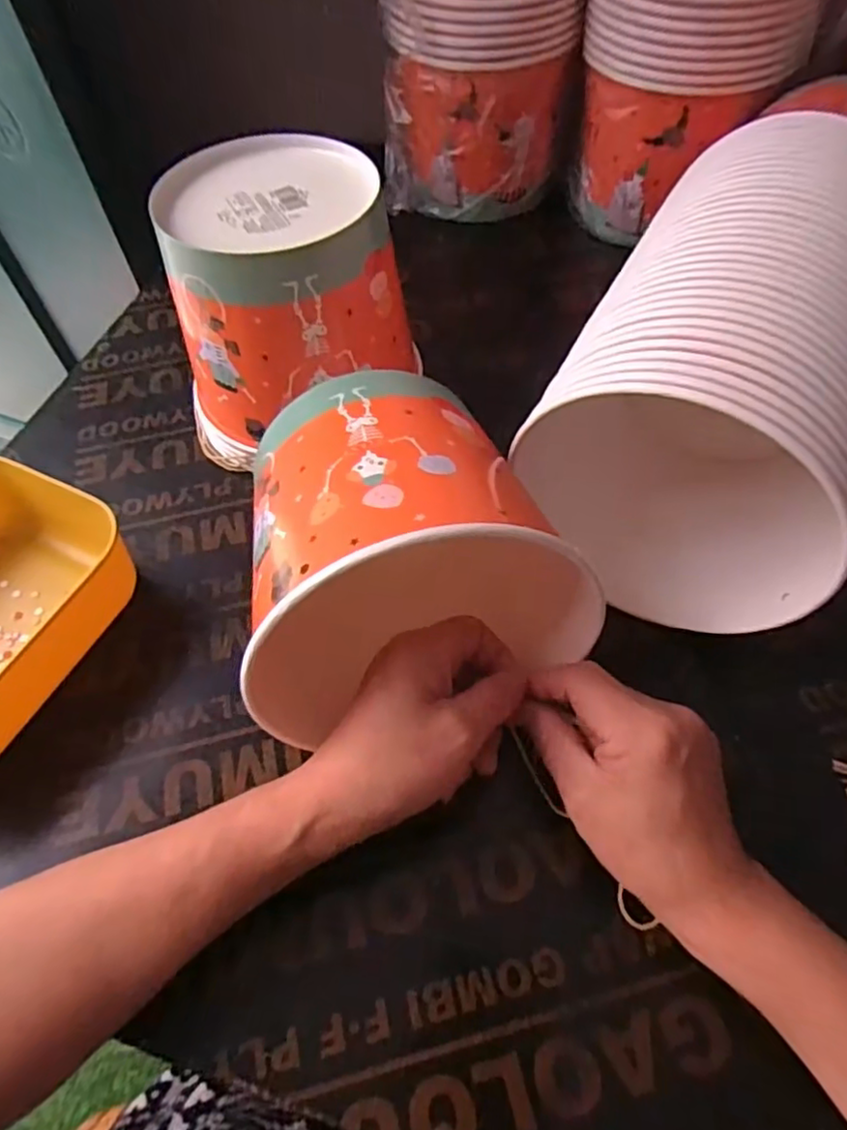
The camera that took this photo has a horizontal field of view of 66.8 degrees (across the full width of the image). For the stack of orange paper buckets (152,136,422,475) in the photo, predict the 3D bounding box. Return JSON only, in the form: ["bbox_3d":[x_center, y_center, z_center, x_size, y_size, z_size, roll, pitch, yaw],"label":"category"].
[{"bbox_3d":[-0.085,-0.160,0.425,0.144,0.164,0.137,19,60,14],"label":"stack of orange paper buckets"}]

